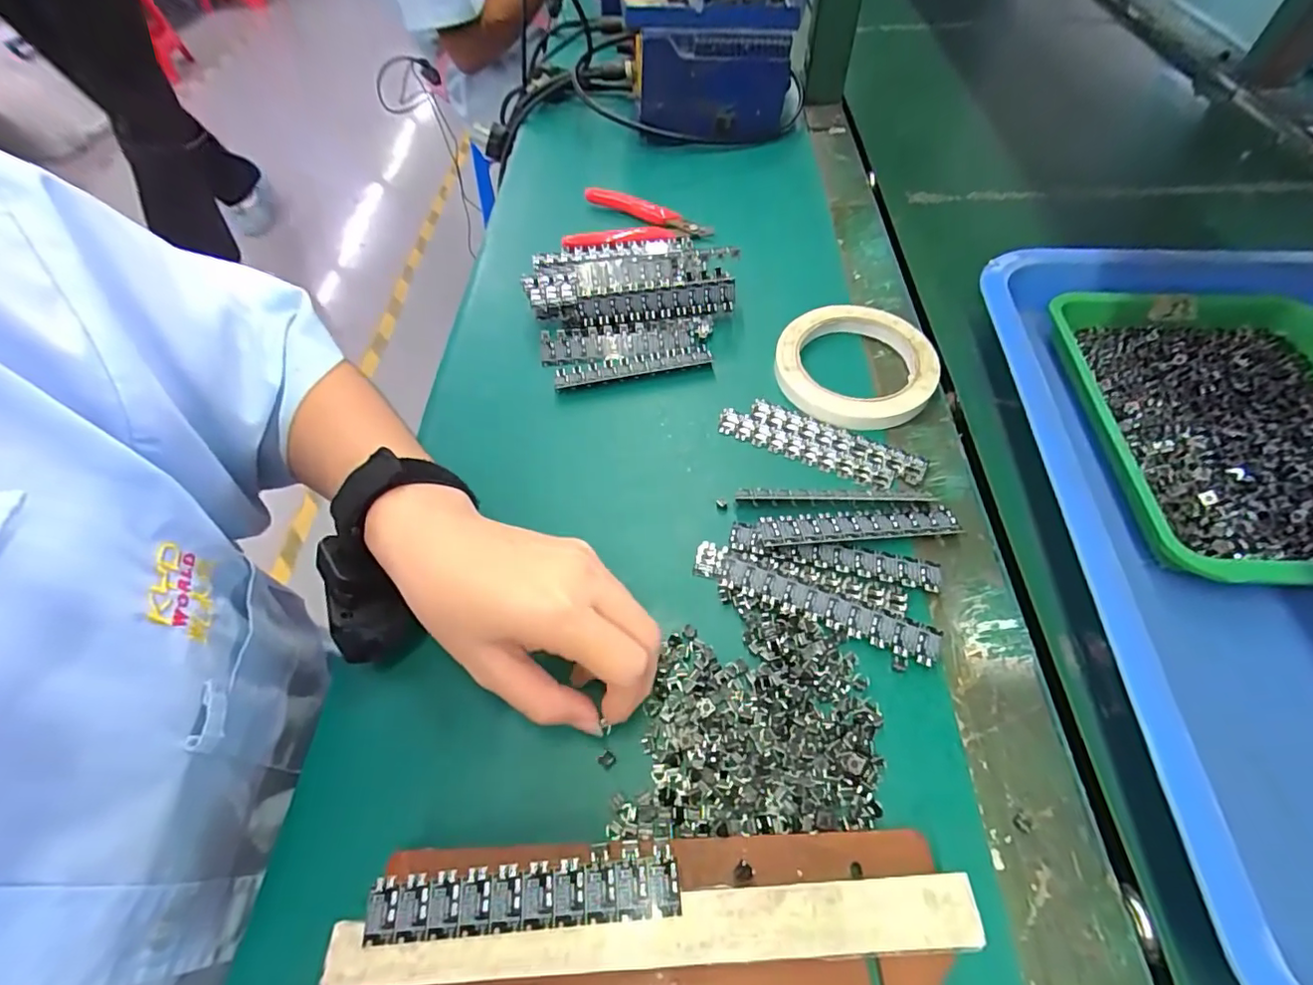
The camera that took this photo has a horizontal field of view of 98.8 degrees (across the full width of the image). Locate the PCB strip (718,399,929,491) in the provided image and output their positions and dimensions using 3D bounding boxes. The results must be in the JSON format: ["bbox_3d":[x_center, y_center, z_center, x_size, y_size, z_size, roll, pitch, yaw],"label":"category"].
[{"bbox_3d":[0.100,-0.030,0.347,0.120,0.004,0.035,25,61,19],"label":"PCB strip"}]

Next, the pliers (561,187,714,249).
[{"bbox_3d":[-0.012,-0.228,0.476,0.117,0.013,0.085,9,58,10],"label":"pliers"}]

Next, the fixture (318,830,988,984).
[{"bbox_3d":[0.000,0.177,0.191,0.215,0.040,0.102,-4,56,1],"label":"fixture"}]

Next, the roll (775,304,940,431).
[{"bbox_3d":[0.132,-0.085,0.376,0.102,0.015,0.101,-2,56,3],"label":"roll"}]

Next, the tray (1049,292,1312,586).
[{"bbox_3d":[0.348,-0.041,0.328,0.175,0.028,0.215,5,57,7],"label":"tray"}]

